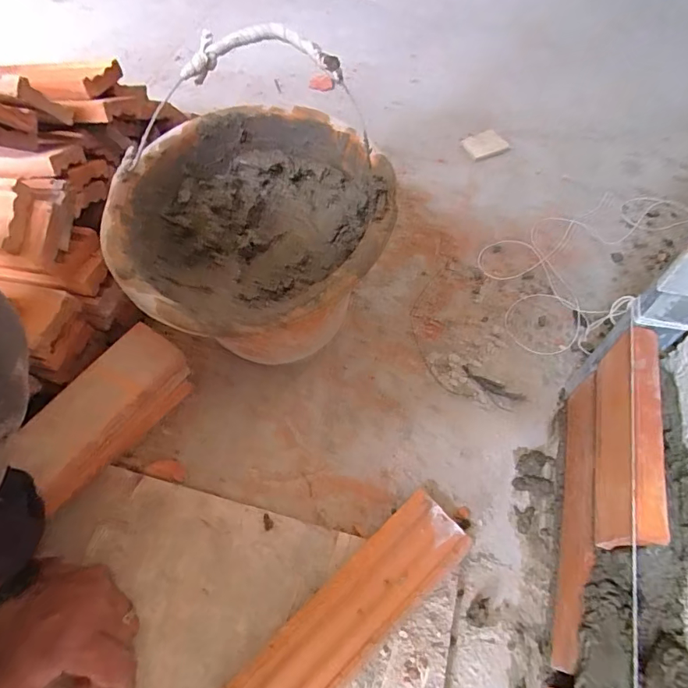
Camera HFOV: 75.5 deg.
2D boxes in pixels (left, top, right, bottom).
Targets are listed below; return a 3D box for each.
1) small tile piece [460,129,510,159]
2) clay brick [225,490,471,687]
[{"bbox_3d":[0.208,-0.297,0.664,0.055,0.013,0.050,-20,59,-8],"label":"small tile piece"},{"bbox_3d":[0.002,0.215,0.346,0.222,0.027,0.057,-39,64,-18],"label":"clay brick"}]

